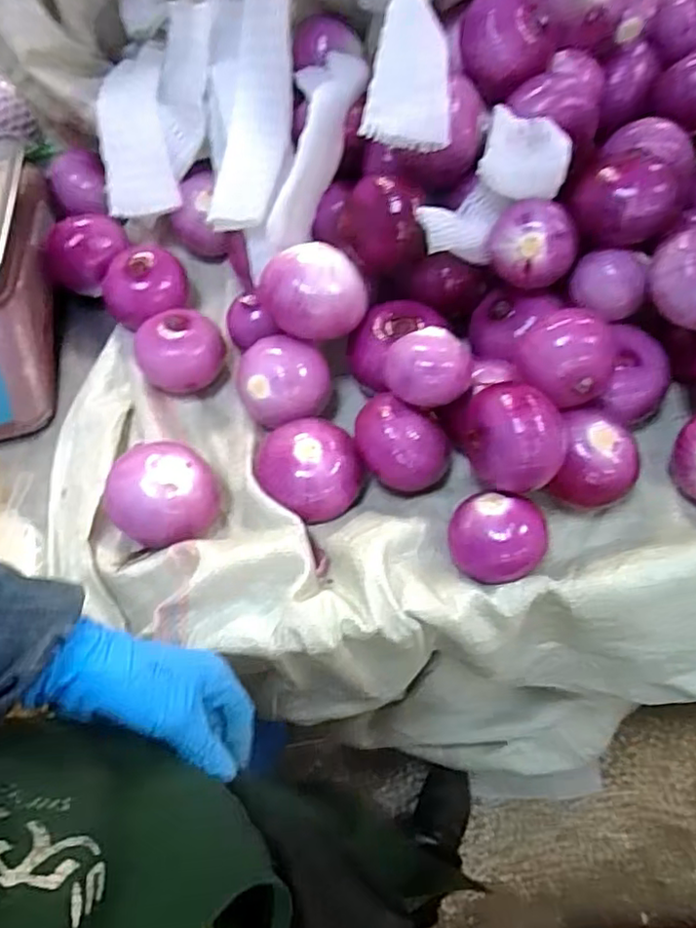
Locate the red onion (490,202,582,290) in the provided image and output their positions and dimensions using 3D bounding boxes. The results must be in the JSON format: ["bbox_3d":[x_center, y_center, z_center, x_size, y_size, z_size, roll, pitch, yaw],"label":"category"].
[{"bbox_3d":[0.160,-0.190,0.546,0.069,0.056,0.054,15,65,14],"label":"red onion"}]

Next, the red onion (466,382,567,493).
[{"bbox_3d":[0.125,-0.023,0.471,0.072,0.060,0.067,15,65,14],"label":"red onion"}]

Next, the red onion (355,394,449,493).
[{"bbox_3d":[0.046,-0.018,0.531,0.076,0.054,0.060,8,63,11],"label":"red onion"}]

